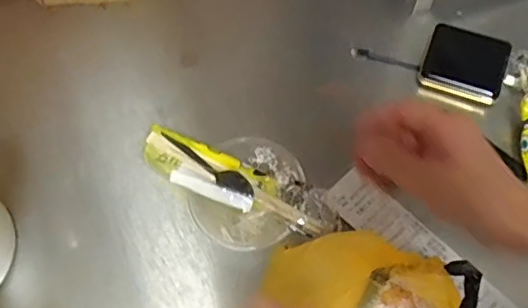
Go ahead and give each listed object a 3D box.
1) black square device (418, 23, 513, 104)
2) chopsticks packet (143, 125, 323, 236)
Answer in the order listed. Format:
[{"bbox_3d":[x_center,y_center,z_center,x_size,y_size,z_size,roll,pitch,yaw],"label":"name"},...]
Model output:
[{"bbox_3d":[0.228,-0.105,0.634,0.088,0.020,0.079,22,69,10],"label":"black square device"},{"bbox_3d":[-0.035,0.026,0.550,0.194,0.016,0.049,24,70,11],"label":"chopsticks packet"}]

